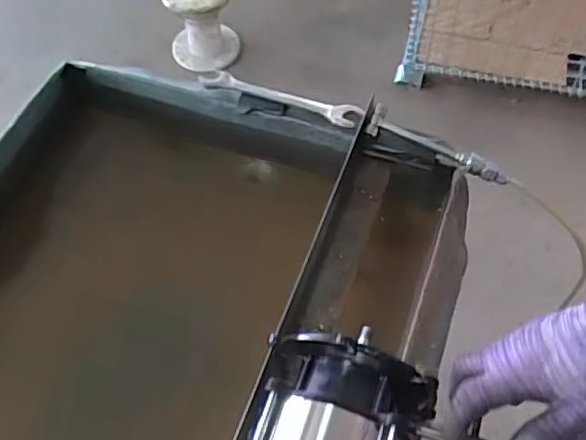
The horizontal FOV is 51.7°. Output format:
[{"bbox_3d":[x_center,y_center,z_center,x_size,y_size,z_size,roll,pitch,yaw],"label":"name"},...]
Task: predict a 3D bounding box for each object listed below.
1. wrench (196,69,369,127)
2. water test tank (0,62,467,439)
[{"bbox_3d":[-0.019,-0.160,0.779,0.216,0.017,0.032,21,61,13],"label":"wrench"},{"bbox_3d":[-0.190,0.190,0.717,0.598,0.304,0.741,20,61,13],"label":"water test tank"}]

